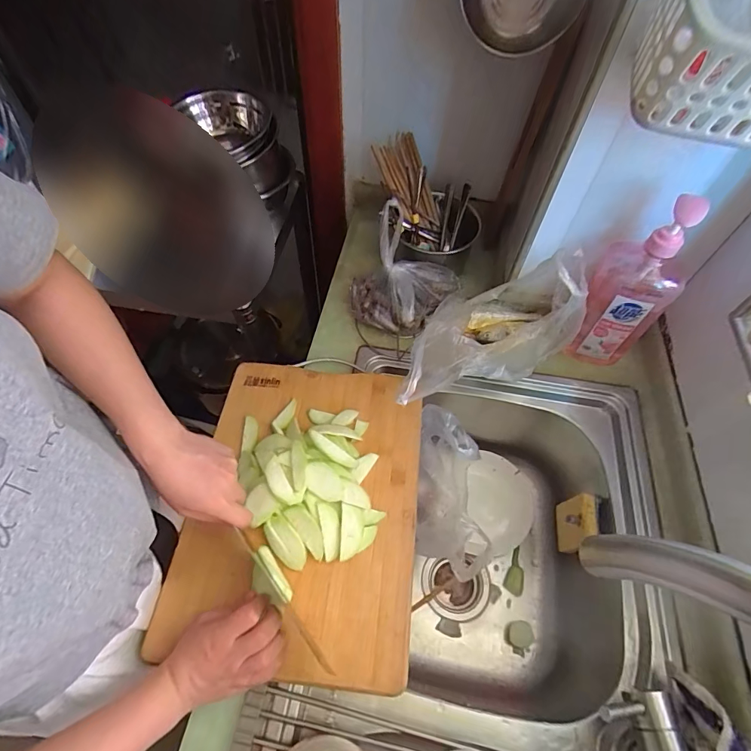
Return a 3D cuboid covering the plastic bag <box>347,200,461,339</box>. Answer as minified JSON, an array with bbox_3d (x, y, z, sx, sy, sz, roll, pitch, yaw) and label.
[{"bbox_3d":[0.038,-0.152,0.670,0.172,0.122,0.150,41,65,21],"label":"plastic bag"}]

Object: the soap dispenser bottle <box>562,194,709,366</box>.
[{"bbox_3d":[0.349,-0.120,0.576,0.101,0.260,0.085,33,63,18],"label":"soap dispenser bottle"}]

